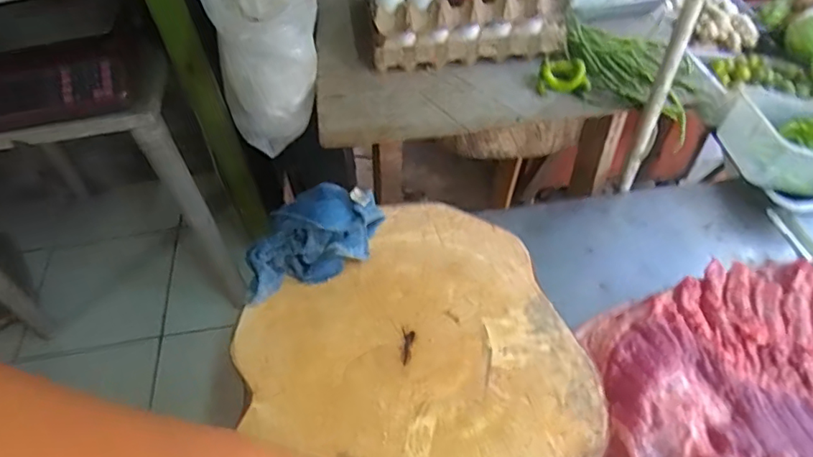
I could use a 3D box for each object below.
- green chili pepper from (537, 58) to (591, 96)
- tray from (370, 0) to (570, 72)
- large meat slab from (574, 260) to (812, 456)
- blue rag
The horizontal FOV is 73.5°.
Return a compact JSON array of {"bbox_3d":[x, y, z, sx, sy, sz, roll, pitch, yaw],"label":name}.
[{"bbox_3d":[0.243,-0.231,0.828,0.078,0.030,0.071,18,55,18],"label":"green chili pepper"},{"bbox_3d":[0.085,-0.382,0.879,0.295,0.134,0.242,-9,51,-3],"label":"tray"},{"bbox_3d":[0.397,0.202,0.633,0.339,0.067,0.341,-4,51,1],"label":"large meat slab"},{"bbox_3d":[-0.127,0.009,0.684,0.193,0.056,0.119,-31,56,-19],"label":"blue rag"}]

